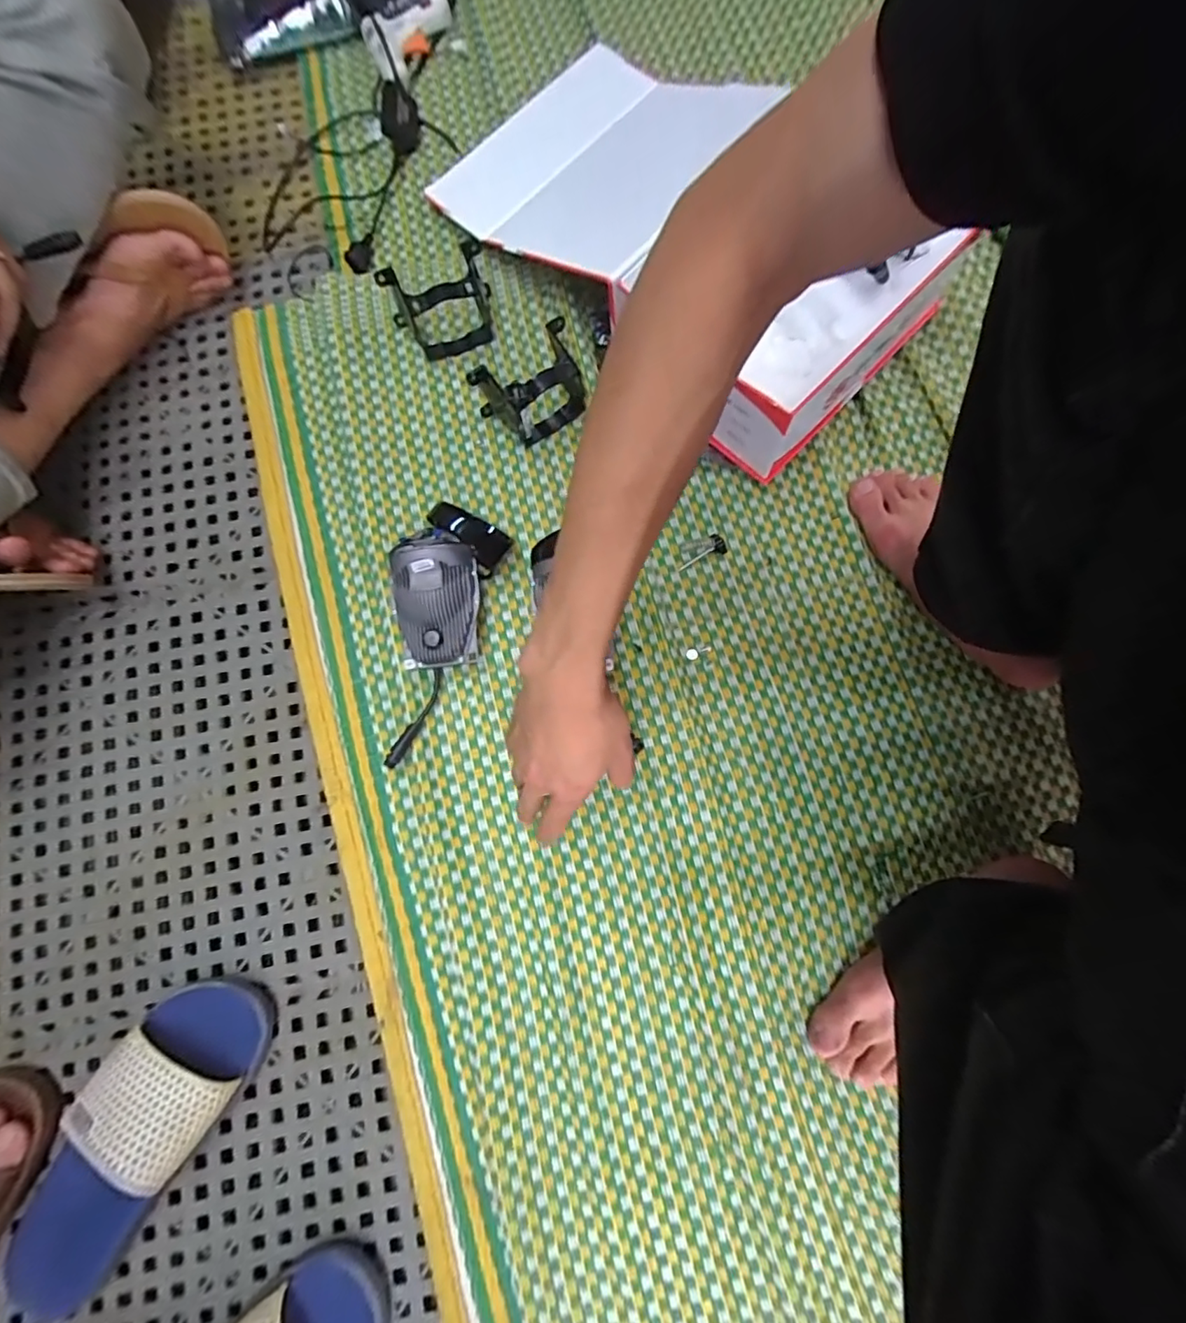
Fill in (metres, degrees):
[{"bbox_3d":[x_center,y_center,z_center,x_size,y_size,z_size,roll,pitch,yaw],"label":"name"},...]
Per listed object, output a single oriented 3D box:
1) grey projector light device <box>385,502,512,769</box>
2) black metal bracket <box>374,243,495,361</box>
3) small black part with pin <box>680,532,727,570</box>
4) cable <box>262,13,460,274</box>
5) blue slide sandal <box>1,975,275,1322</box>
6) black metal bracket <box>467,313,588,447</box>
[{"bbox_3d":[-0.149,-0.030,0.515,0.087,0.075,0.252,14,79,4],"label":"grey projector light device"},{"bbox_3d":[-0.158,-0.373,0.576,0.107,0.070,0.076,-16,79,-2],"label":"black metal bracket"},{"bbox_3d":[0.108,-0.112,0.561,0.052,0.007,0.023,-20,79,-3],"label":"small black part with pin"},{"bbox_3d":[-0.262,-0.593,0.640,0.170,0.040,0.312,28,81,7],"label":"cable"},{"bbox_3d":[-0.389,0.398,0.445,0.102,0.068,0.290,35,82,8],"label":"blue slide sandal"},{"bbox_3d":[-0.059,-0.273,0.551,0.104,0.077,0.061,-32,80,-5],"label":"black metal bracket"}]

